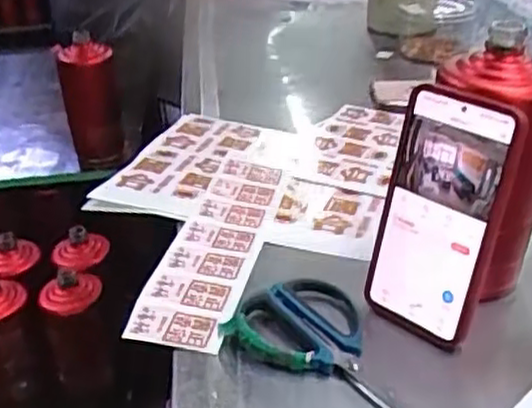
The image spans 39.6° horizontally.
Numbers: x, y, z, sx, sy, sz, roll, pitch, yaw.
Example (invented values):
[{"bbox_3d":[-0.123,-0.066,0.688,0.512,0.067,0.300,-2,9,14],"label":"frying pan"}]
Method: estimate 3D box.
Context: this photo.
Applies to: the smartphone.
[{"bbox_3d":[0.115,0.010,0.503,0.079,0.168,0.014,24,20,38],"label":"smartphone"}]

